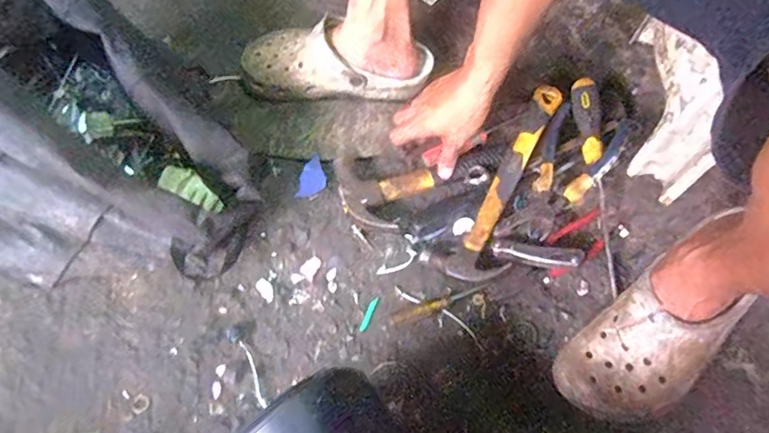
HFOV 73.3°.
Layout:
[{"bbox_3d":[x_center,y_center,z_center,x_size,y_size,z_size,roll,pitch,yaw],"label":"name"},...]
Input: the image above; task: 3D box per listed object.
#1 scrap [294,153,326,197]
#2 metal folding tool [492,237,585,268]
[{"bbox_3d":[-0.094,-0.054,0.684,0.036,0.007,0.061,10,66,5],"label":"scrap"},{"bbox_3d":[0.178,0.043,0.603,0.099,0.015,0.024,8,64,22],"label":"metal folding tool"}]

